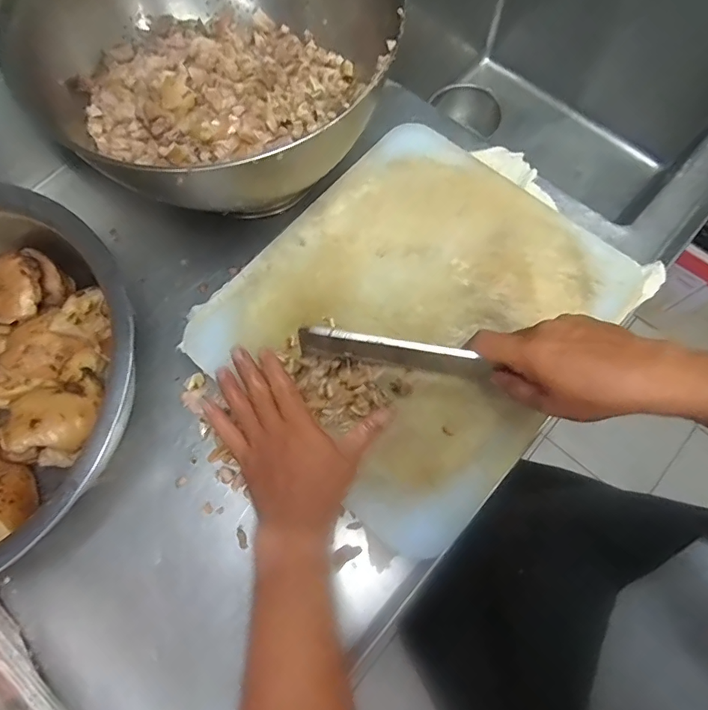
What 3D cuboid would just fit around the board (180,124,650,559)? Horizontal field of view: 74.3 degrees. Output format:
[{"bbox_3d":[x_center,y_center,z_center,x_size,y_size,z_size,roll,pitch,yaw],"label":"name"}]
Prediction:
[{"bbox_3d":[0.066,-0.054,0.497,0.339,0.026,0.387,41,77,13],"label":"board"}]

